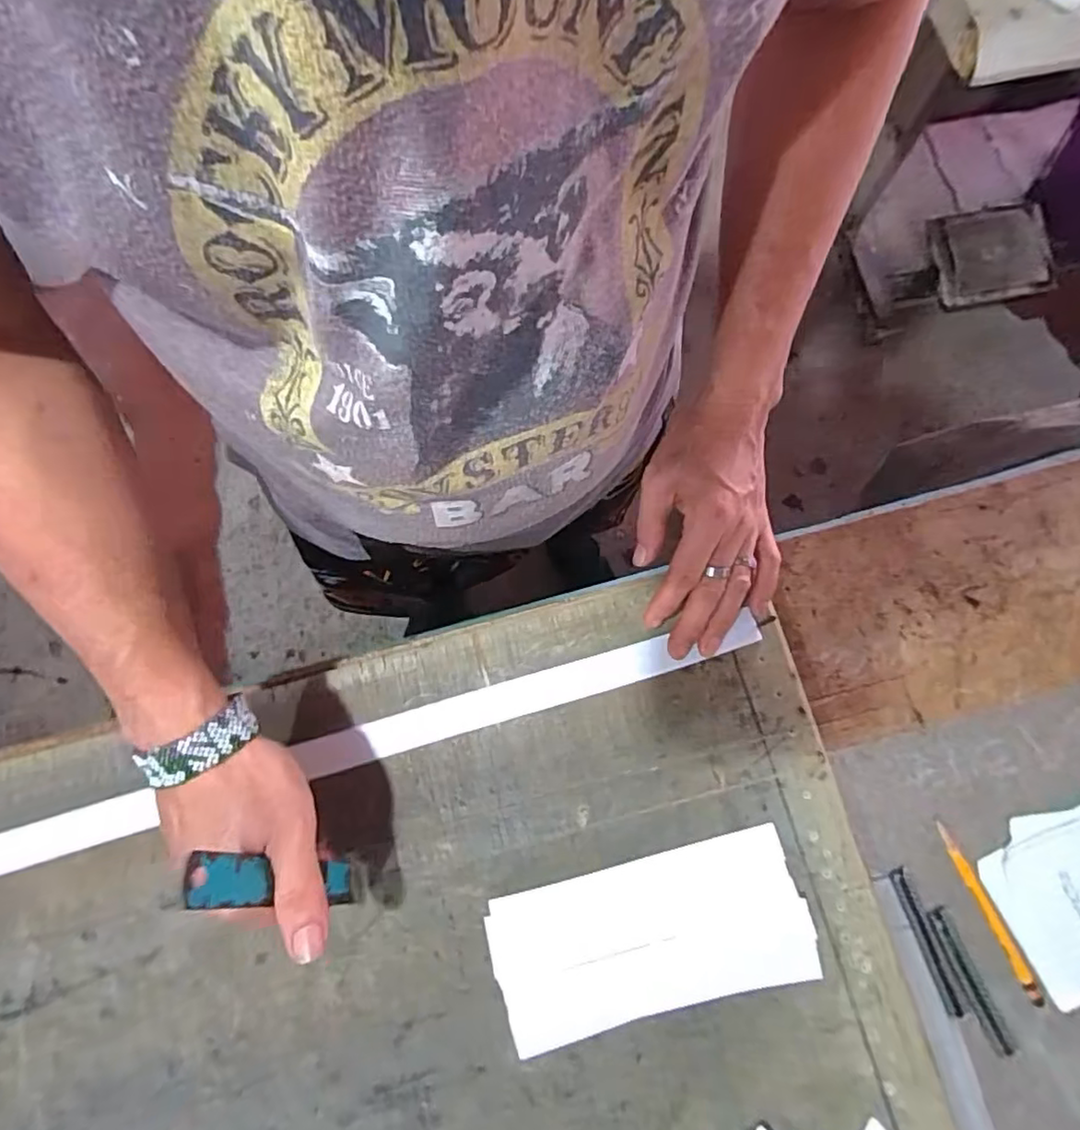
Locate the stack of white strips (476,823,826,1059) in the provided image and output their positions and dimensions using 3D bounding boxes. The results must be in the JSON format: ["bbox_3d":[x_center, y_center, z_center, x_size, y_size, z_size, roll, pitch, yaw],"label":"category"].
[{"bbox_3d":[0.069,0.237,0.396,0.192,0.014,0.087,-16,74,2],"label":"stack of white strips"}]

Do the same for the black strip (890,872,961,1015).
[{"bbox_3d":[0.254,0.247,0.409,0.011,0.004,0.091,-19,78,-4],"label":"black strip"}]

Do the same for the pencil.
[{"bbox_3d":[0.297,0.228,0.411,0.009,0.004,0.118,-23,78,-5],"label":"pencil"}]

